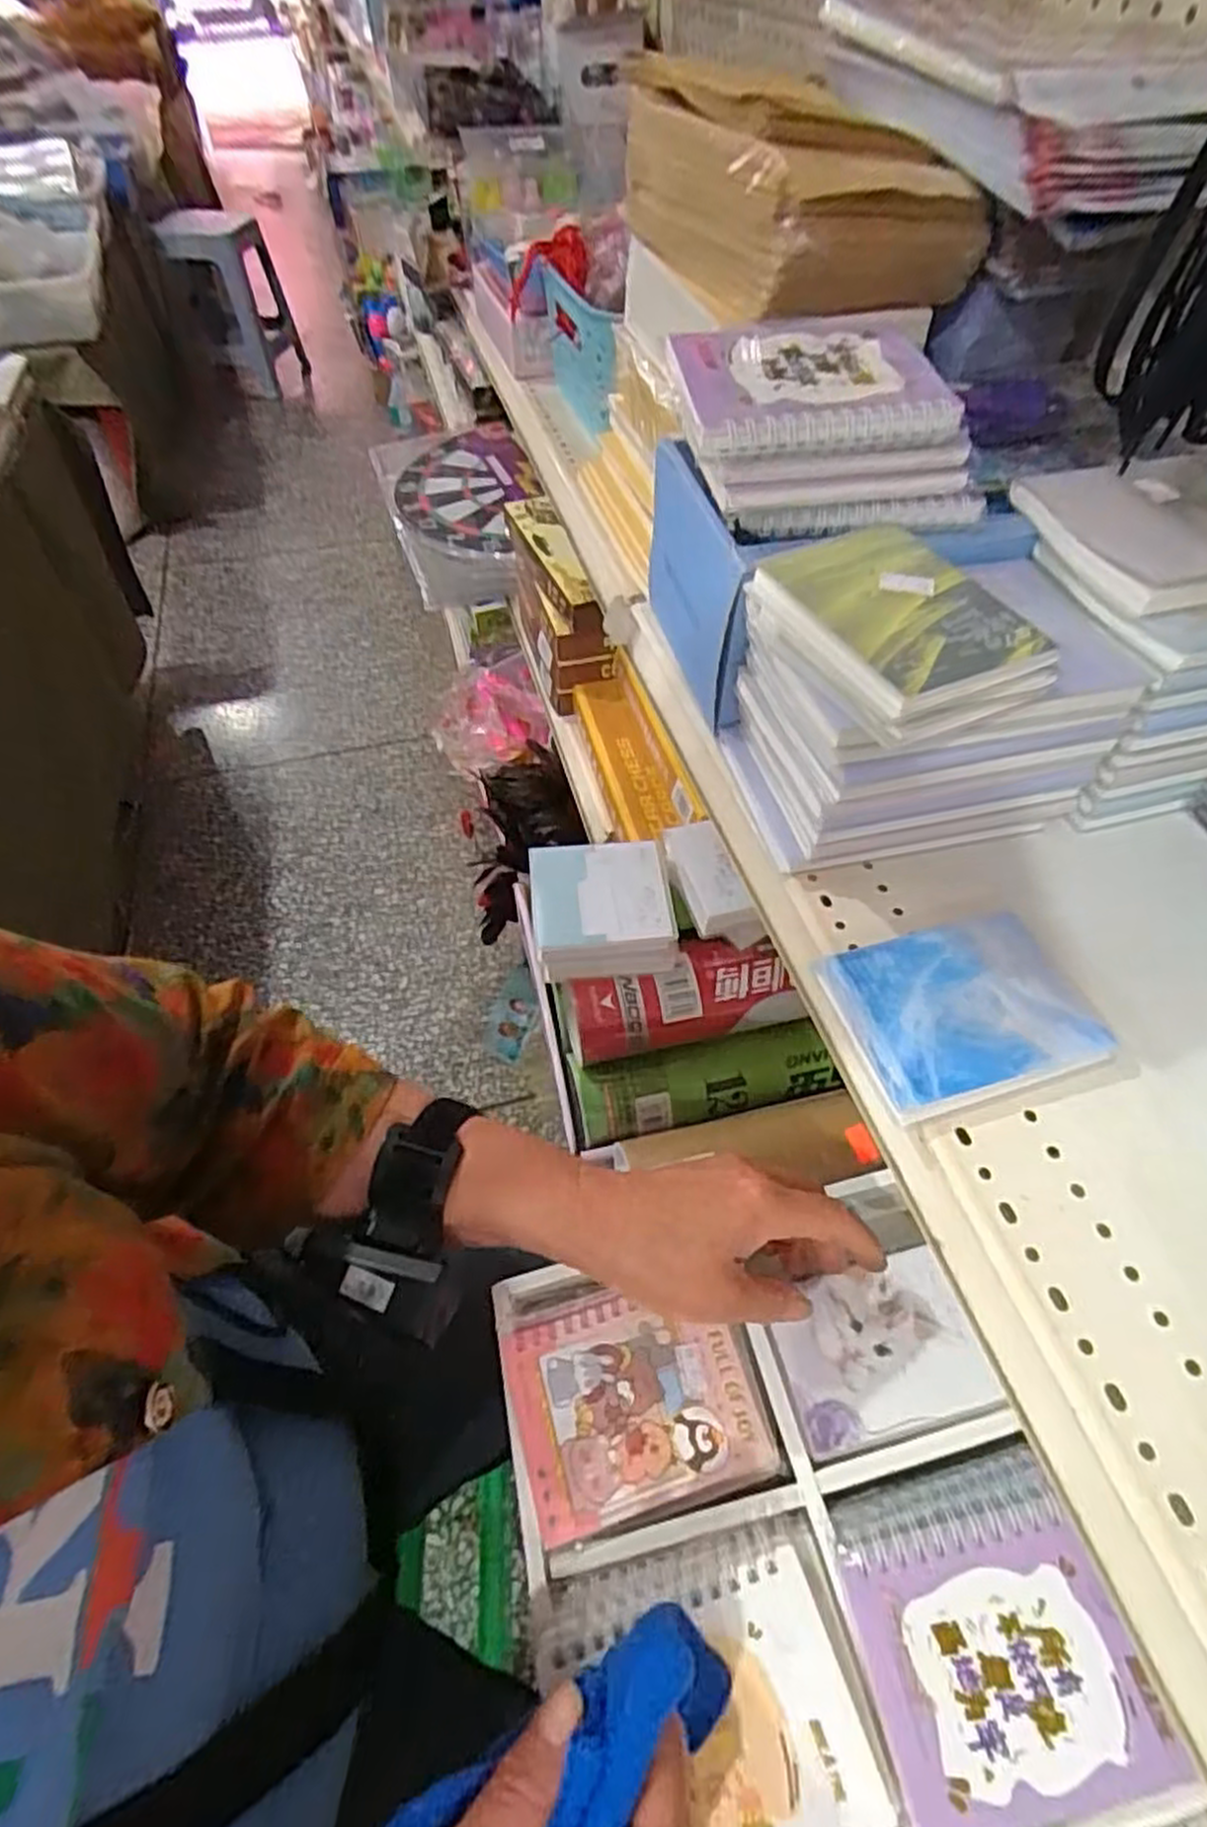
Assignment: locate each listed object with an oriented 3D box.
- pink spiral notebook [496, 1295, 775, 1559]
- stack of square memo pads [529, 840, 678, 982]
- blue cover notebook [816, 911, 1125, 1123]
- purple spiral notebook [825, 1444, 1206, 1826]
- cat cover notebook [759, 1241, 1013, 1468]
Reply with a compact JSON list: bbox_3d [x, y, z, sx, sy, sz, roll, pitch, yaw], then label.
[{"bbox_3d":[0.016,0.236,0.387,0.113,0.009,0.096,-13,54,-10],"label":"pink spiral notebook"},{"bbox_3d":[-0.001,-0.003,0.503,0.086,0.033,0.081,-5,53,-4],"label":"stack of square memo pads"},{"bbox_3d":[0.150,0.041,0.335,0.098,0.010,0.076,-13,54,-10],"label":"blue cover notebook"},{"bbox_3d":[0.155,0.293,0.322,0.102,0.026,0.107,-10,54,-8],"label":"purple spiral notebook"},{"bbox_3d":[0.136,0.216,0.394,0.096,0.013,0.074,-11,54,-8],"label":"cat cover notebook"}]

